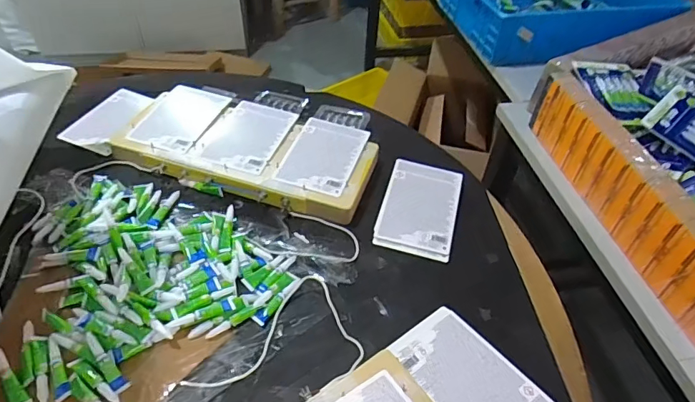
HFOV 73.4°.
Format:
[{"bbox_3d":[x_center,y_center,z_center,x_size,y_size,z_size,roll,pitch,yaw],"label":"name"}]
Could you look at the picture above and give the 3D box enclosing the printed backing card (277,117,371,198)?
[{"bbox_3d":[-0.038,-0.080,0.781,0.113,0.009,0.173,16,46,12],"label":"printed backing card"}]

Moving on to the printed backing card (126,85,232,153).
[{"bbox_3d":[-0.294,-0.151,0.834,0.115,0.006,0.173,13,46,5],"label":"printed backing card"}]

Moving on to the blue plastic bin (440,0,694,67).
[{"bbox_3d":[0.540,-0.499,1.196,0.505,0.117,0.429,-12,47,-15],"label":"blue plastic bin"}]

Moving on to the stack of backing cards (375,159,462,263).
[{"bbox_3d":[0.117,0.008,0.751,0.116,0.008,0.179,13,53,10],"label":"stack of backing cards"}]

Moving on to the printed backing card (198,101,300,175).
[{"bbox_3d":[-0.168,-0.114,0.806,0.117,0.008,0.176,12,46,8],"label":"printed backing card"}]

